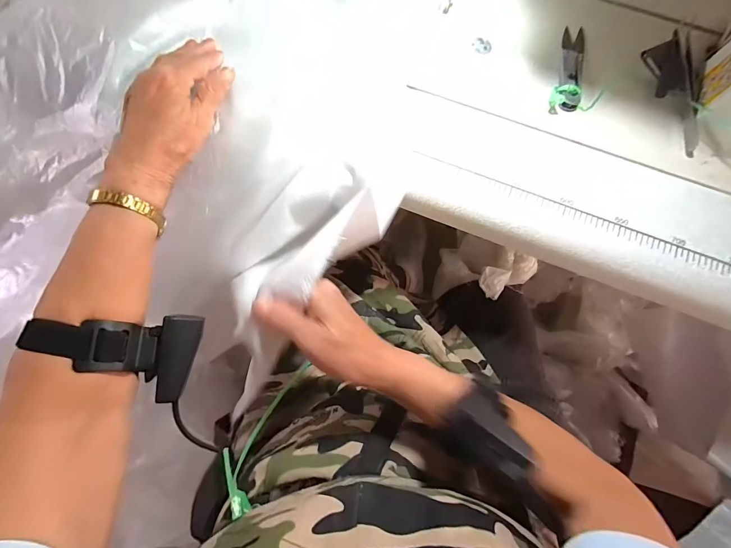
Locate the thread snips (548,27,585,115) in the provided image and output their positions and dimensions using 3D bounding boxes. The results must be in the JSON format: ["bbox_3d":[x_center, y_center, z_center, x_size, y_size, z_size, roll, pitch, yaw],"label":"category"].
[{"bbox_3d":[0.202,-0.202,0.347,0.025,0.013,0.100,15,77,3],"label":"thread snips"}]

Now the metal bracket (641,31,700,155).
[{"bbox_3d":[0.297,-0.175,0.338,0.042,0.019,0.128,-2,76,-1],"label":"metal bracket"}]

